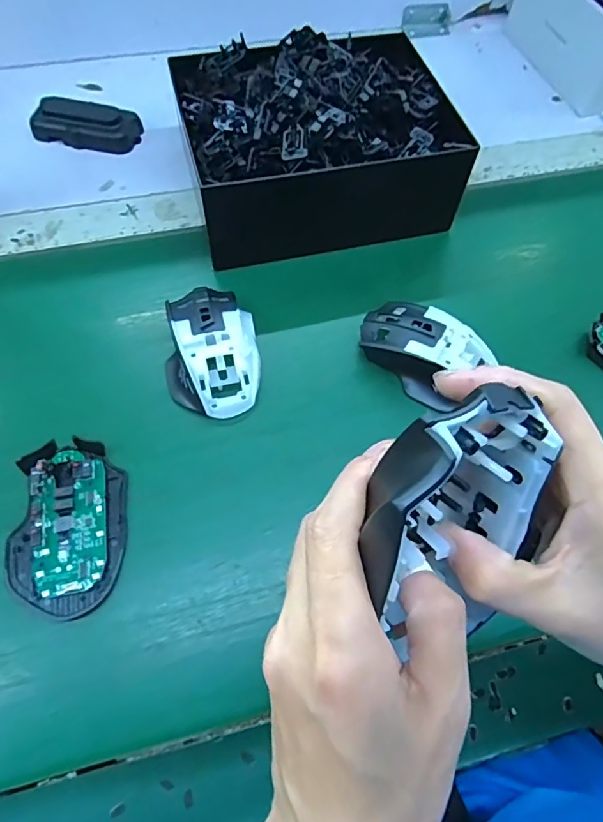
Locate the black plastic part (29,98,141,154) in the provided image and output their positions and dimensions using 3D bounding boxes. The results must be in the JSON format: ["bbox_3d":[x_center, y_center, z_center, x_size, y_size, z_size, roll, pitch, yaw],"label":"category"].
[{"bbox_3d":[-0.222,-0.296,0.527,0.101,0.025,0.044,9,63,2],"label":"black plastic part"}]

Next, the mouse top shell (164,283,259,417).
[{"bbox_3d":[-0.070,-0.051,0.400,0.070,0.037,0.113,-8,64,-7],"label":"mouse top shell"}]

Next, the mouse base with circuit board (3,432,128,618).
[{"bbox_3d":[-0.155,0.075,0.339,0.072,0.016,0.113,-1,63,-3],"label":"mouse base with circuit board"}]

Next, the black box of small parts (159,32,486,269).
[{"bbox_3d":[0.012,-0.249,0.466,0.224,0.105,0.178,-12,64,-9],"label":"black box of small parts"}]

